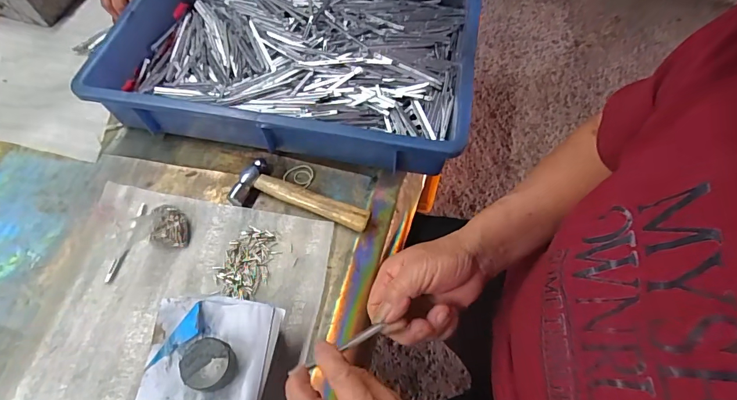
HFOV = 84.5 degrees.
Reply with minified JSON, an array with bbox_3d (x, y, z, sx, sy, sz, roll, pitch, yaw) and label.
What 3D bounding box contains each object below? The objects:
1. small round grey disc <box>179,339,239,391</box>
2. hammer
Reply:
[{"bbox_3d":[-0.128,0.132,0.326,0.039,0.019,0.037,0,61,0],"label":"small round grey disc"},{"bbox_3d":[-0.073,-0.006,0.461,0.156,0.016,0.057,13,62,7],"label":"hammer"}]

